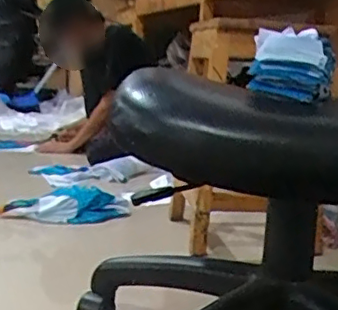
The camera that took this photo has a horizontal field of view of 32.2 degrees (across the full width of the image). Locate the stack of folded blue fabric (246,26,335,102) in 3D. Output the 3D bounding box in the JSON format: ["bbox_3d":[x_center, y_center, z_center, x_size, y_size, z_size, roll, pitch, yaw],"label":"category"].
[{"bbox_3d":[0.128,-0.097,0.617,0.082,0.070,0.053,4,10,3],"label":"stack of folded blue fabric"}]

